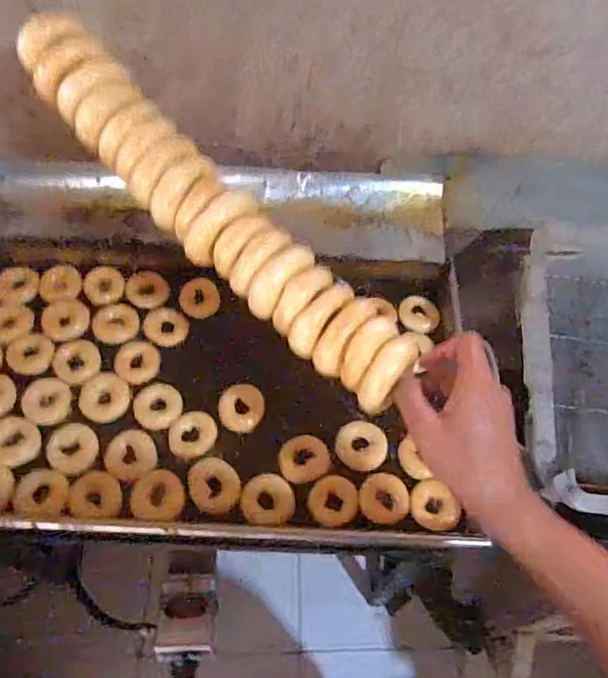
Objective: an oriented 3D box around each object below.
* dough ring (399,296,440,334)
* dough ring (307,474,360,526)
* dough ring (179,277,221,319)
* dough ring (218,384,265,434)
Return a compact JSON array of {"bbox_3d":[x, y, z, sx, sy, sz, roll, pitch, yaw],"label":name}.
[{"bbox_3d":[0.206,-0.044,0.966,0.071,0.028,0.055,25,61,10],"label":"dough ring"},{"bbox_3d":[0.043,0.237,0.795,0.071,0.018,0.069,2,60,-3],"label":"dough ring"},{"bbox_3d":[-0.184,-0.073,0.955,0.068,0.016,0.081,-25,64,-17],"label":"dough ring"},{"bbox_3d":[-0.098,0.108,0.857,0.070,0.013,0.073,2,60,-3],"label":"dough ring"}]

